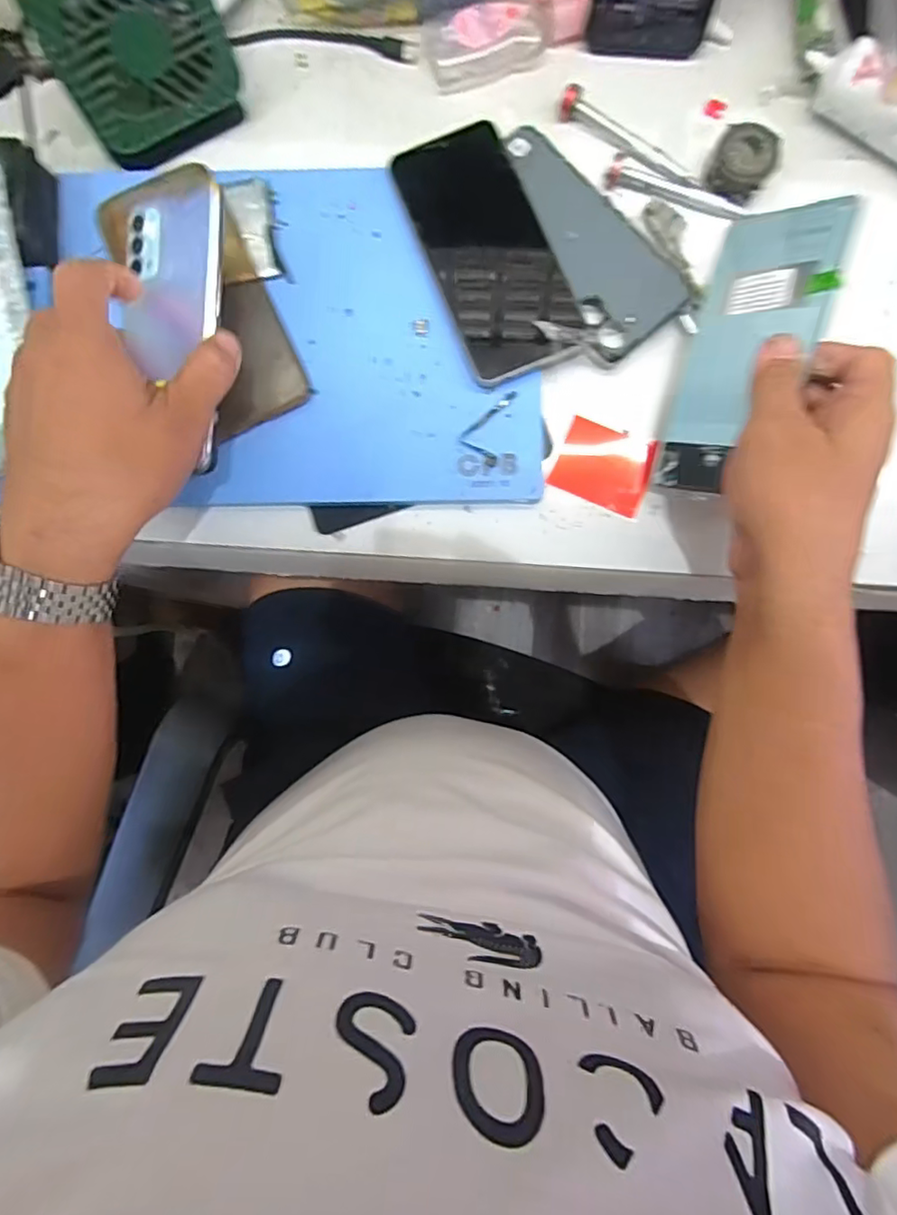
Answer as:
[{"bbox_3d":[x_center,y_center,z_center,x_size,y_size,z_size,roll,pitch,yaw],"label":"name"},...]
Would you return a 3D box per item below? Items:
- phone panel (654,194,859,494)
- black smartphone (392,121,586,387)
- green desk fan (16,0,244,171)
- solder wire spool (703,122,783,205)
[{"bbox_3d":[0.164,-0.138,0.329,0.066,0.007,0.152,22,98,45],"label":"phone panel"},{"bbox_3d":[0.024,-0.224,0.378,0.073,0.006,0.164,-22,83,0],"label":"black smartphone"},{"bbox_3d":[-0.181,-0.330,0.350,0.097,0.111,0.053,-27,88,-1],"label":"green desk fan"},{"bbox_3d":[0.184,-0.277,0.379,0.038,0.022,0.039,0,90,1],"label":"solder wire spool"}]

